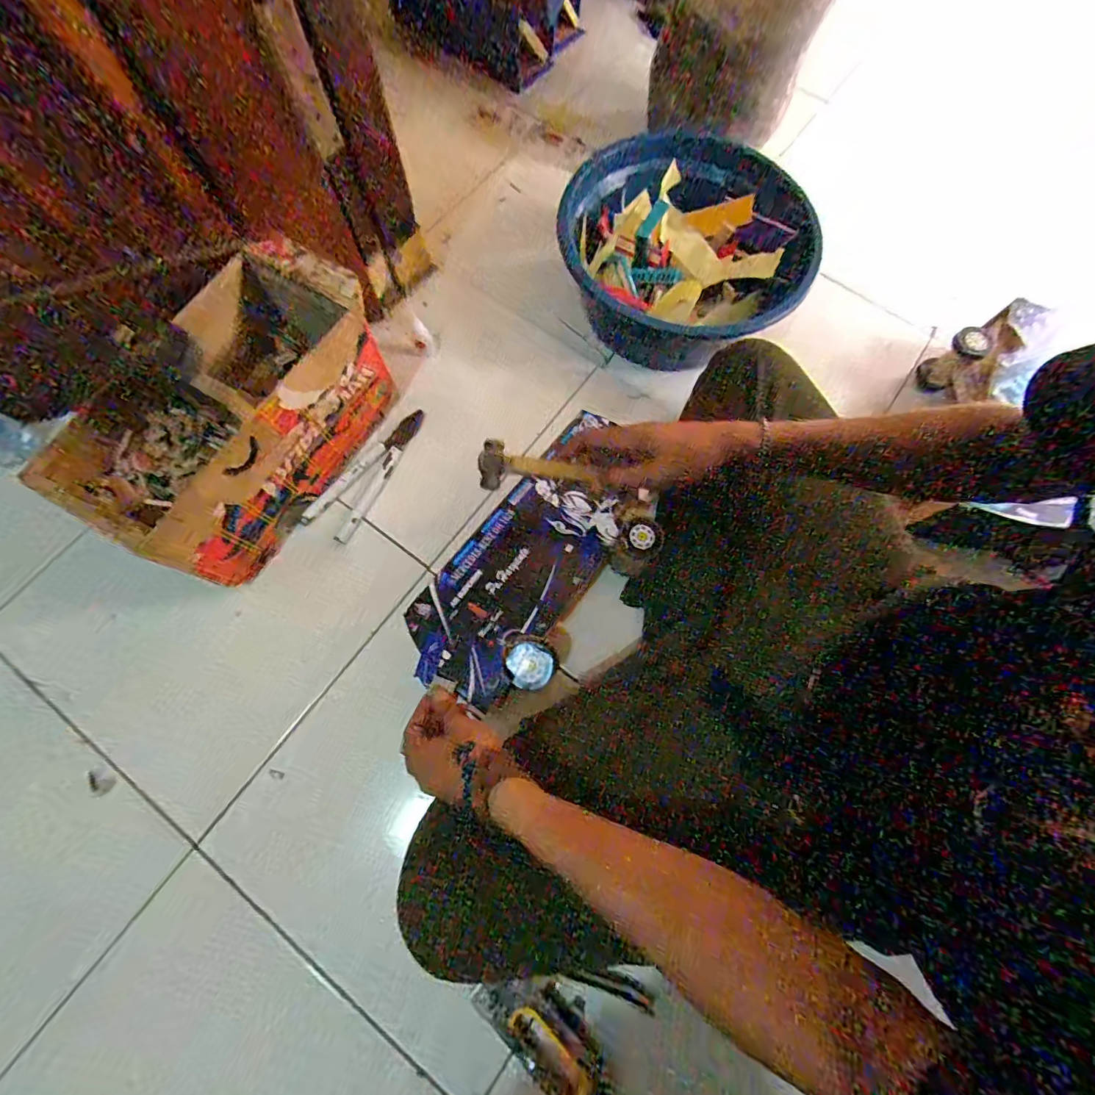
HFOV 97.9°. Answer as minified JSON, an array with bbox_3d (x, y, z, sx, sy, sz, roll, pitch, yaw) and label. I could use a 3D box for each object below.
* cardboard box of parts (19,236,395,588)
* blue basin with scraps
[{"bbox_3d":[-0.361,-0.161,0.586,0.195,0.174,0.366,32,75,8],"label":"cardboard box of parts"},{"bbox_3d":[0.188,-0.412,0.704,0.309,0.143,0.308,-38,78,-11],"label":"blue basin with scraps"}]

